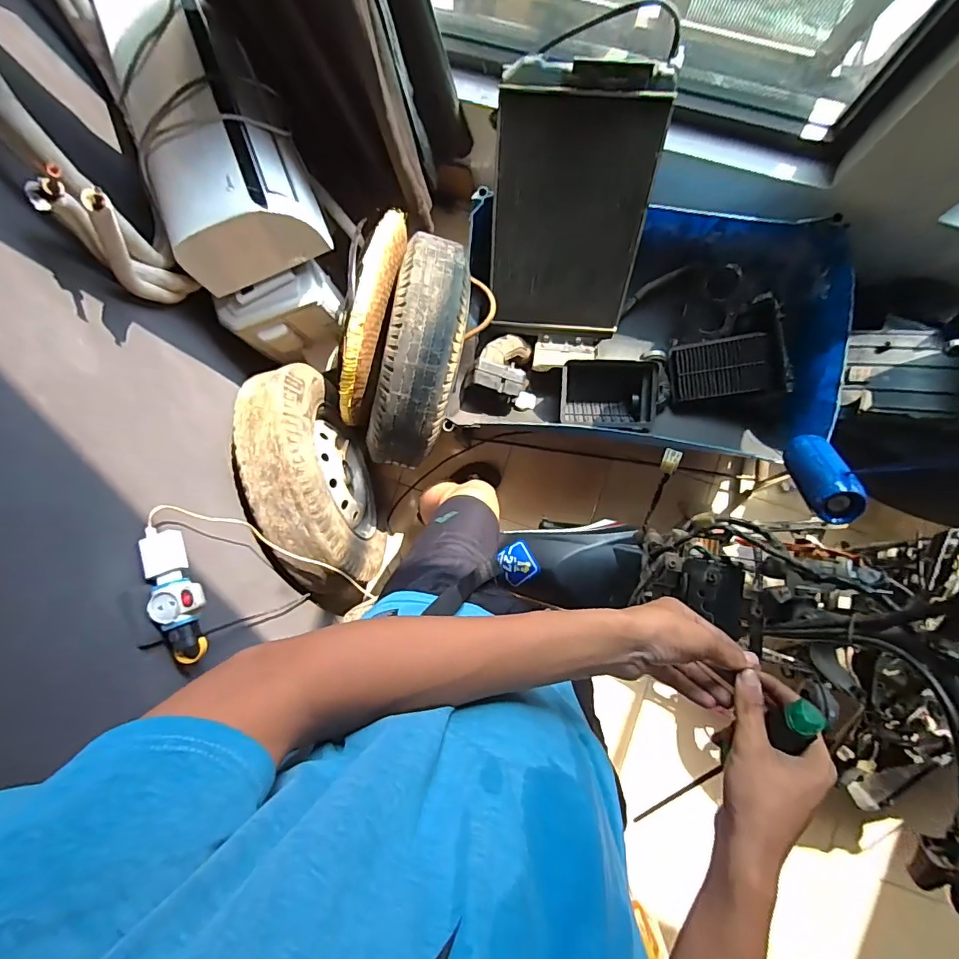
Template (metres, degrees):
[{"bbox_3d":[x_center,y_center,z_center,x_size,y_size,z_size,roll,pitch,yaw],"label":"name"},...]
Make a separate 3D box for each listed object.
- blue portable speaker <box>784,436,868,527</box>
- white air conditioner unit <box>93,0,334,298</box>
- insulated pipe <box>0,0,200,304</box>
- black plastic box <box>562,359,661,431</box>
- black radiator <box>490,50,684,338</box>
[{"bbox_3d":[0.497,-0.014,0.703,0.066,0.053,0.163,-2,46,4],"label":"blue portable speaker"},{"bbox_3d":[-0.600,-0.803,1.040,0.311,0.190,0.712,-21,85,2],"label":"white air conditioner unit"},{"bbox_3d":[-0.745,-0.731,0.829,0.139,0.511,0.807,-23,85,2],"label":"insulated pipe"},{"bbox_3d":[0.348,-0.228,1.315,0.264,0.115,0.186,6,87,4],"label":"black plastic box"},{"bbox_3d":[0.214,-0.630,1.162,0.357,0.582,0.047,5,45,1],"label":"black radiator"}]

